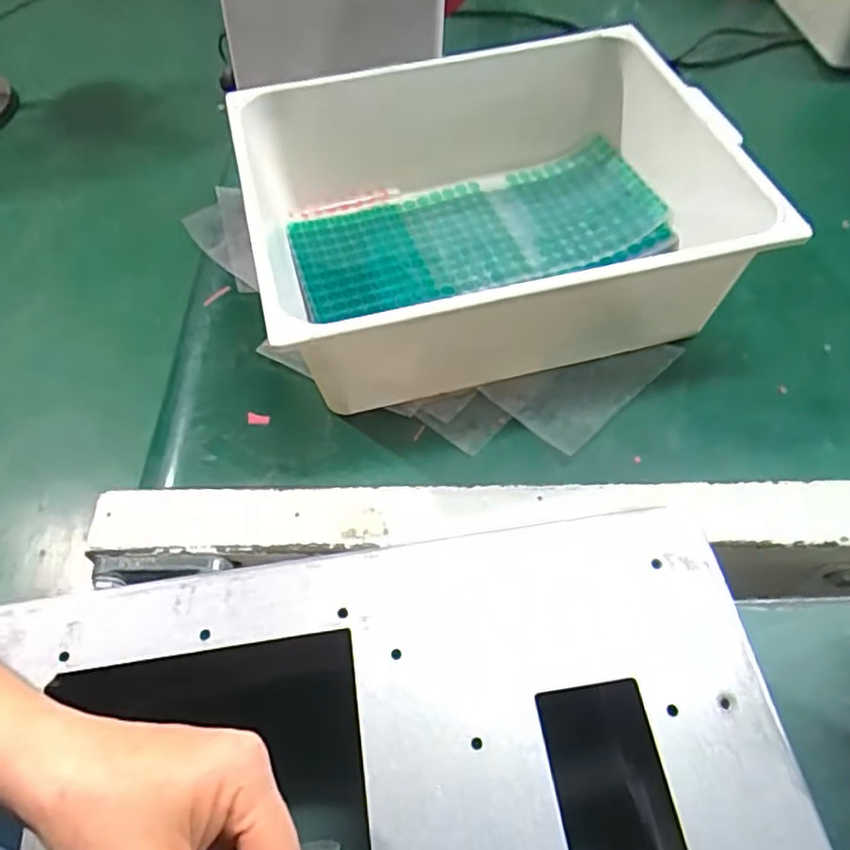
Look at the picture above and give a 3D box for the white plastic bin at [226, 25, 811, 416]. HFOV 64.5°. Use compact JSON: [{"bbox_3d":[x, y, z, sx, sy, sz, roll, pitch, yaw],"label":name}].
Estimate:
[{"bbox_3d":[0.047,-0.176,0.540,0.351,0.116,0.302,-12,58,-6],"label":"white plastic bin"}]

